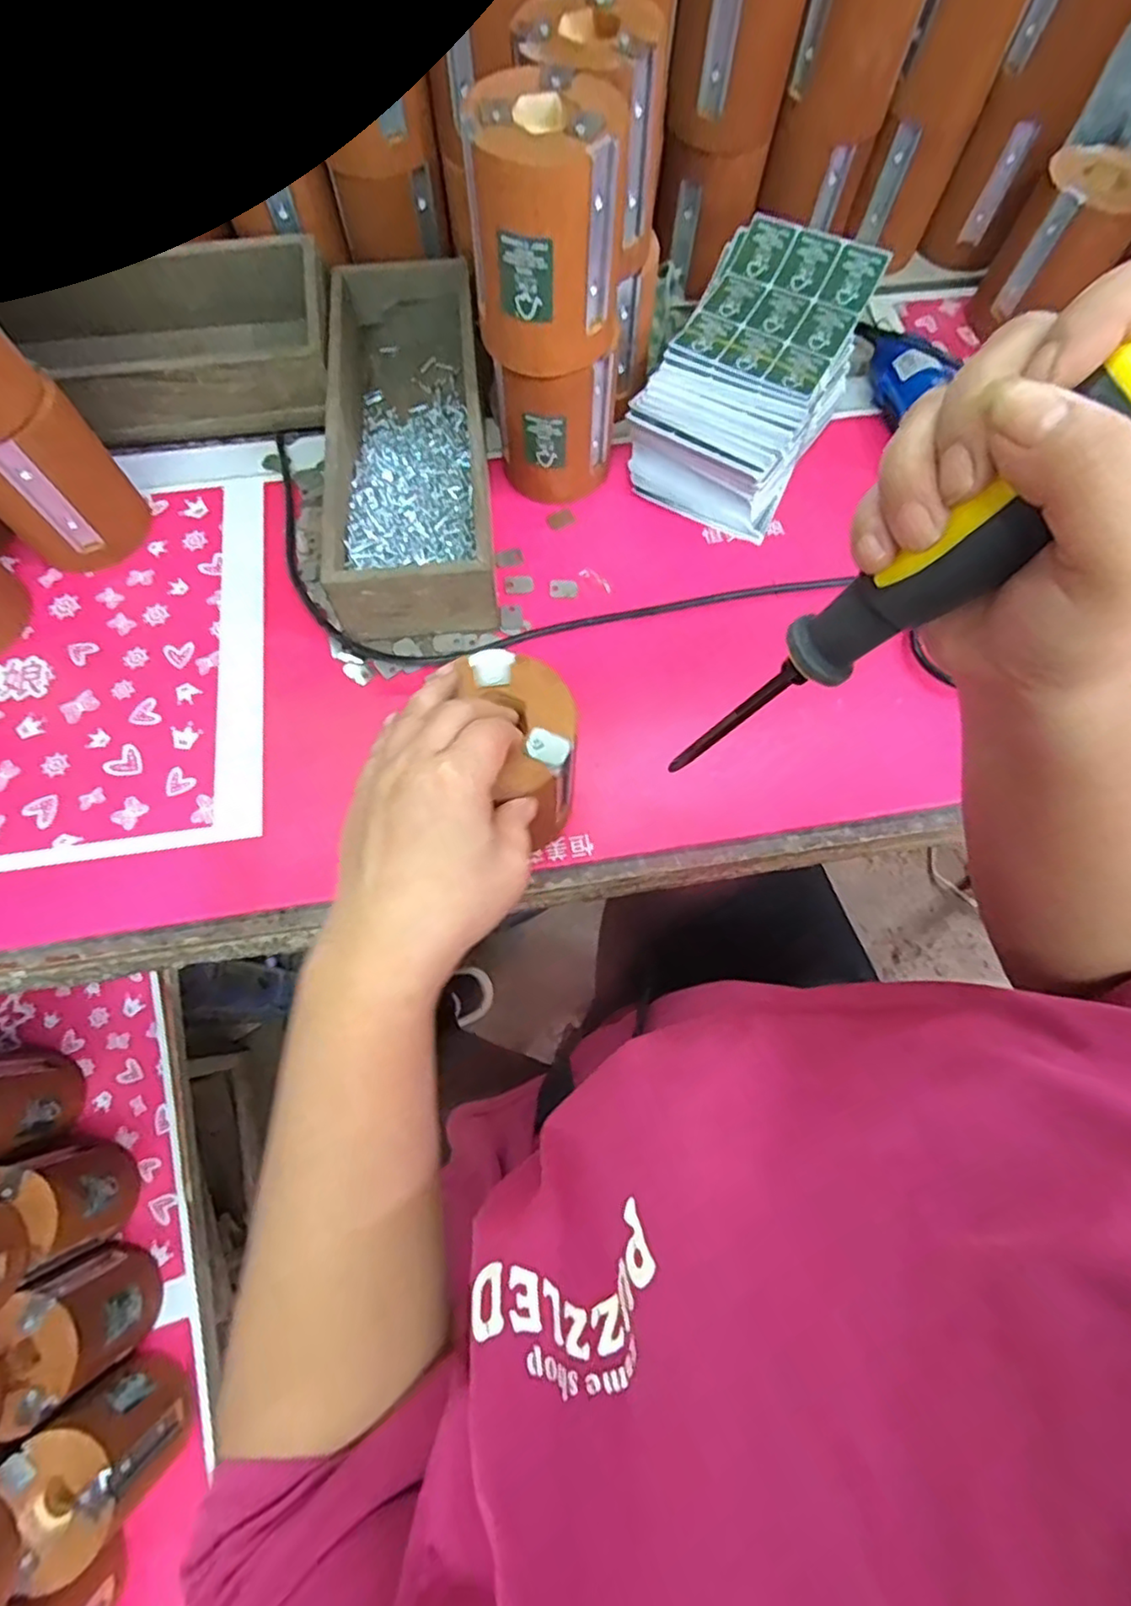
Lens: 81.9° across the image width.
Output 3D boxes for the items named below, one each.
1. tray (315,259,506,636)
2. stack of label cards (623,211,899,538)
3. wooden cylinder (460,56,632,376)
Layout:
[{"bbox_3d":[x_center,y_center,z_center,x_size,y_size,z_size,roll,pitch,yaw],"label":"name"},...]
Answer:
[{"bbox_3d":[-0.107,-0.256,0.456,0.103,0.065,0.289,-6,71,-4],"label":"tray"},{"bbox_3d":[0.134,-0.305,0.470,0.118,0.080,0.196,28,73,8],"label":"stack of label cards"},{"bbox_3d":[-0.010,-0.298,0.343,0.080,0.099,0.067,5,71,0],"label":"wooden cylinder"}]

